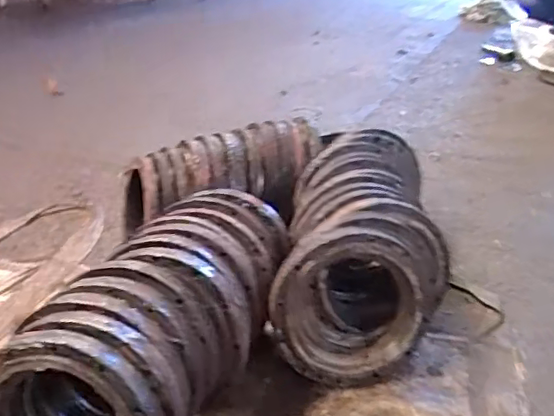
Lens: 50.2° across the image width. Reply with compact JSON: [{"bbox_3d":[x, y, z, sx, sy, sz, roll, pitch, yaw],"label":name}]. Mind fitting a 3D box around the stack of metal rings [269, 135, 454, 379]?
[{"bbox_3d":[0.161,0.065,1.072,0.260,0.245,0.478,3,31,10],"label":"stack of metal rings"}]

